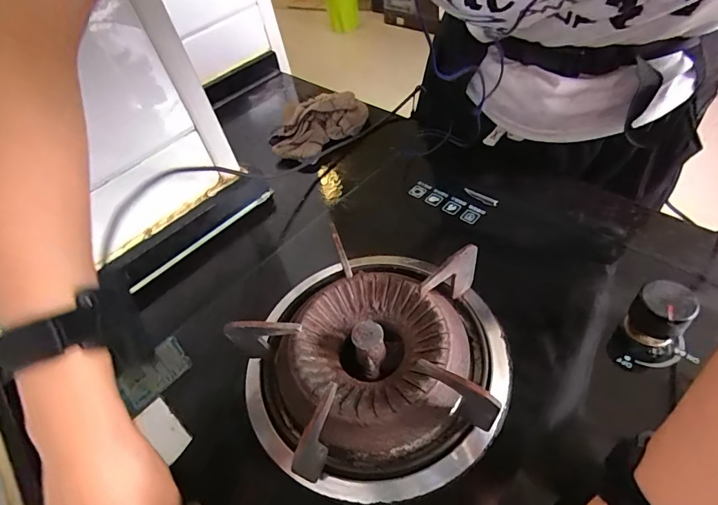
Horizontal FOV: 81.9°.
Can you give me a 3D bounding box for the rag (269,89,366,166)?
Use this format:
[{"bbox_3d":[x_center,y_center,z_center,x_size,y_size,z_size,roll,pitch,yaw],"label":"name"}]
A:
[{"bbox_3d":[-0.063,-0.180,0.577,0.095,0.048,0.122,25,58,29],"label":"rag"}]

